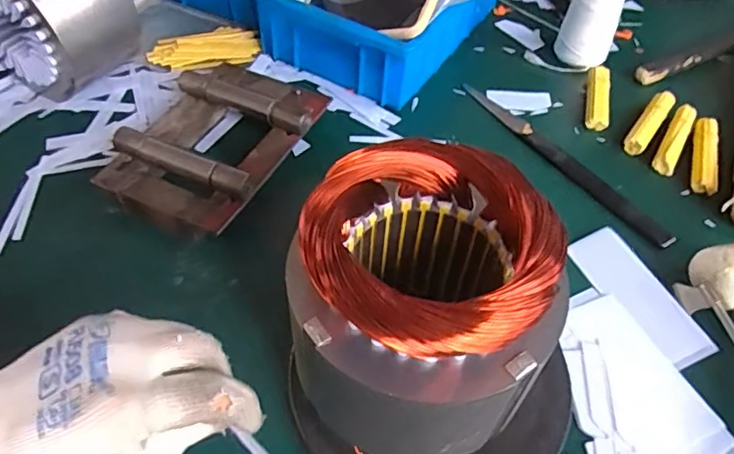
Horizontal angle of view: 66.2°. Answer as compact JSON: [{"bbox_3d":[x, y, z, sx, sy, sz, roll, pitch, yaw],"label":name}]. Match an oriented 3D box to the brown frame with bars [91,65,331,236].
[{"bbox_3d":[-0.137,-0.082,0.526,0.137,0.046,0.192,20,53,14],"label":"brown frame with bars"}]

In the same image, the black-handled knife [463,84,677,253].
[{"bbox_3d":[0.190,-0.072,0.563,0.023,0.010,0.266,-26,56,-22],"label":"black-handled knife"}]

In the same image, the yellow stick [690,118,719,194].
[{"bbox_3d":[0.336,-0.071,0.561,0.022,0.017,0.098,17,52,11],"label":"yellow stick"}]

